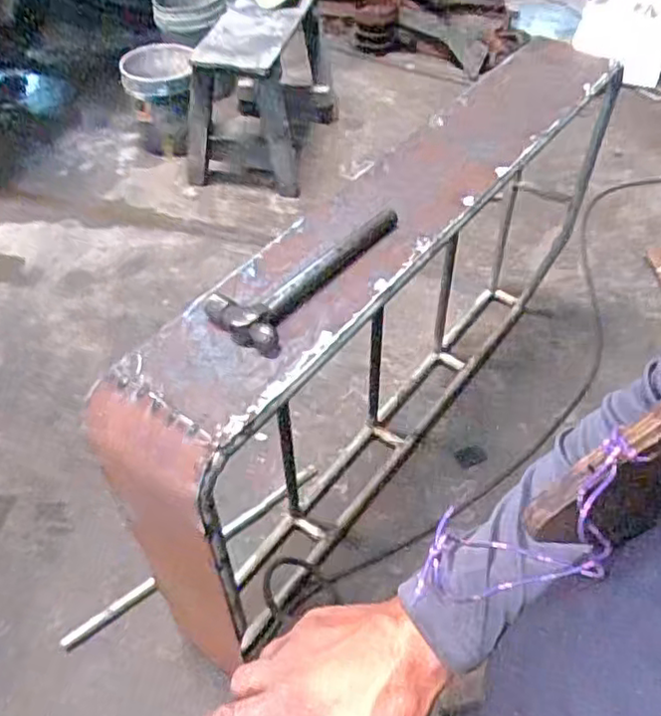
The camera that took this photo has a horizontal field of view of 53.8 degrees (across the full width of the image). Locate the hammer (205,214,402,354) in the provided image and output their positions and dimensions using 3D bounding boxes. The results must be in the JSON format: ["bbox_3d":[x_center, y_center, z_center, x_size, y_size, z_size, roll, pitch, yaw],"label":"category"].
[{"bbox_3d":[-0.033,-0.130,0.907,0.104,0.033,0.328,27,53,21],"label":"hammer"}]

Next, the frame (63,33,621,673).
[{"bbox_3d":[0.210,-0.099,1.418,0.286,0.843,1.474,28,55,25],"label":"frame"}]

